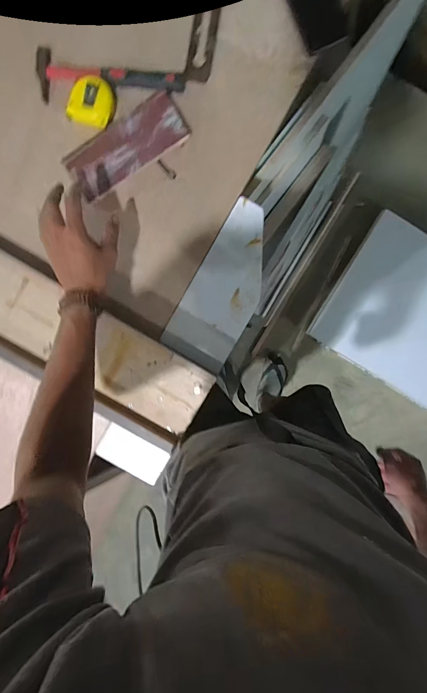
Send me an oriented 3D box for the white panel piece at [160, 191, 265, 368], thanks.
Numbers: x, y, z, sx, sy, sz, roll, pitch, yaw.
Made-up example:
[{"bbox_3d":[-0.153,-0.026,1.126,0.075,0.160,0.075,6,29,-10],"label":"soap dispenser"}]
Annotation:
[{"bbox_3d":[0.027,-0.102,0.577,0.113,0.011,0.272,30,92,-2],"label":"white panel piece"}]

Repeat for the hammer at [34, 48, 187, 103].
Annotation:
[{"bbox_3d":[-0.162,-0.431,0.542,0.228,0.024,0.066,1,93,-1],"label":"hammer"}]

